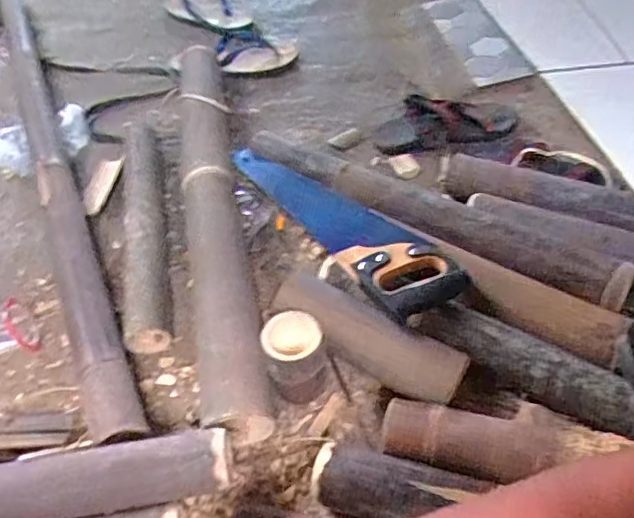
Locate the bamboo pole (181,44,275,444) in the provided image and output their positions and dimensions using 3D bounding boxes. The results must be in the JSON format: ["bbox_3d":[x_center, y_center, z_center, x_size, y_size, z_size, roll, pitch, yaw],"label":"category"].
[{"bbox_3d":[-0.165,-0.105,0.895,0.087,0.079,0.815,-8,47,-8],"label":"bamboo pole"}]

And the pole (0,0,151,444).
[{"bbox_3d":[-0.482,-0.215,1.009,0.061,0.059,1.270,-19,50,-17],"label":"pole"}]

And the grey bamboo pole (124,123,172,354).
[{"bbox_3d":[-0.269,-0.065,0.872,0.060,0.062,0.461,-10,48,-9],"label":"grey bamboo pole"}]

